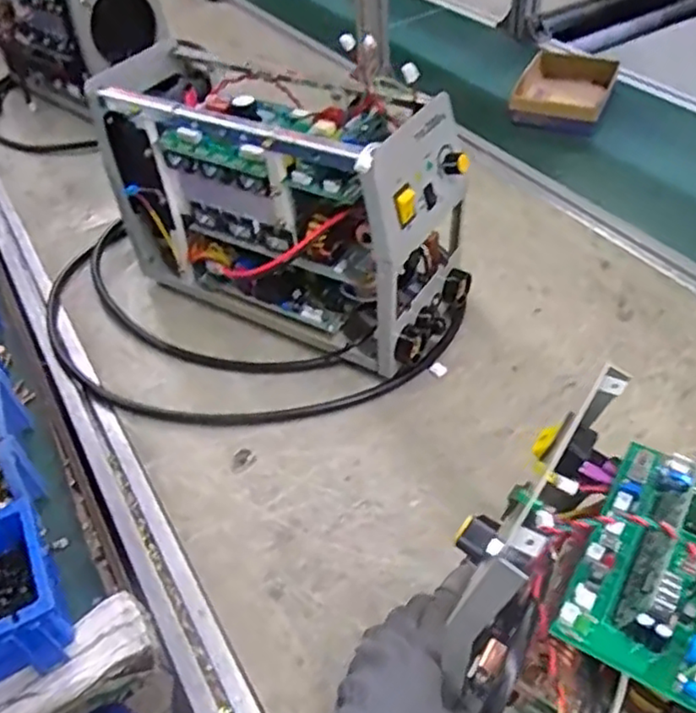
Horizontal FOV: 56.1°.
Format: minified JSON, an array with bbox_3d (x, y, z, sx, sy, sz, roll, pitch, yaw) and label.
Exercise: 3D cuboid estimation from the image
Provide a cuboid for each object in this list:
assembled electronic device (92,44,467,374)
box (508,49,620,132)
[{"bbox_3d":[-0.063,-0.158,0.690,0.370,0.235,0.170,23,52,25],"label":"assembled electronic device"},{"bbox_3d":[0.346,-0.423,1.045,0.140,0.044,0.191,17,50,20],"label":"box"}]

